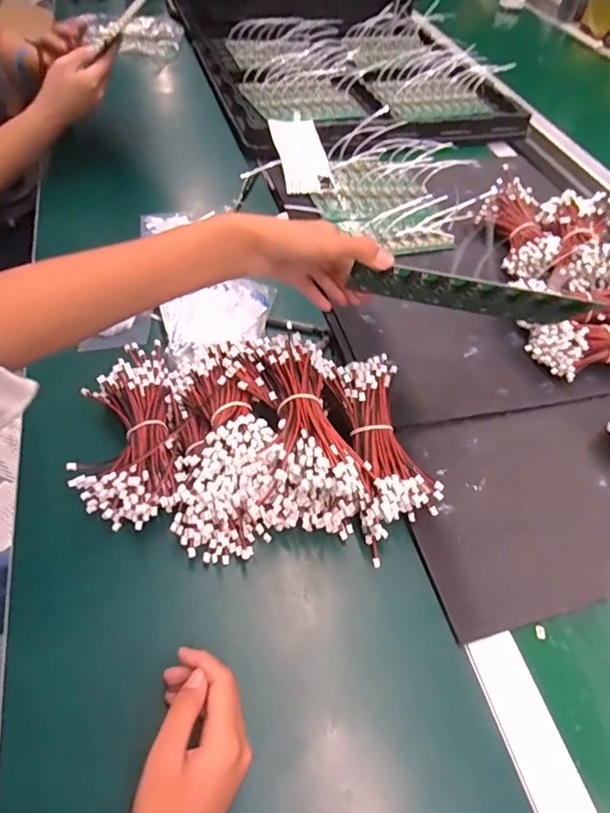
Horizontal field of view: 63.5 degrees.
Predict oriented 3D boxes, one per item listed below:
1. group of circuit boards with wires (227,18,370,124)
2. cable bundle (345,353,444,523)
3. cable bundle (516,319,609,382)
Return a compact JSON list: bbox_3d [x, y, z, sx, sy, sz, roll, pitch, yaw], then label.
[{"bbox_3d":[-0.017,-0.674,0.976,0.244,0.044,0.405,-6,53,-10],"label":"group of circuit boards with wires"},{"bbox_3d":[0.075,0.030,0.471,0.066,0.067,0.157,-7,54,-11],"label":"cable bundle"},{"bbox_3d":[0.352,-0.064,0.573,0.172,0.058,0.080,5,52,-2],"label":"cable bundle"}]

